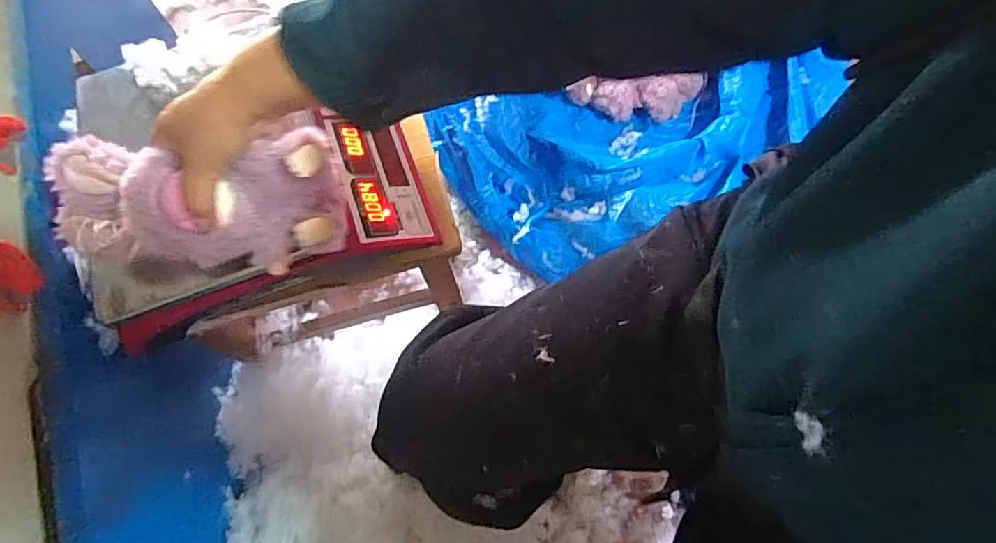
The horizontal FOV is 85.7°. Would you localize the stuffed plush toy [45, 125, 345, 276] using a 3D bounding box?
[{"bbox_3d":[-0.251,-0.057,0.438,0.233,0.075,0.089,-1,66,1],"label":"stuffed plush toy"}]

